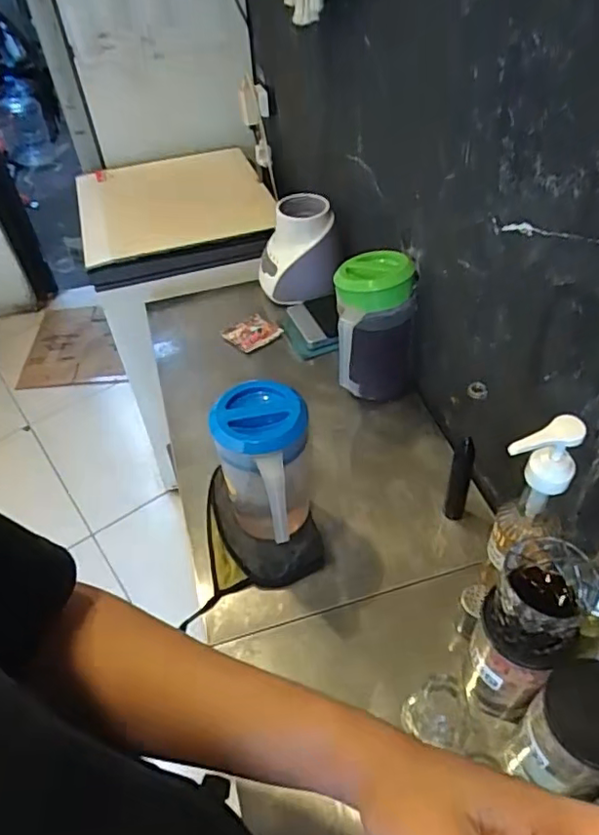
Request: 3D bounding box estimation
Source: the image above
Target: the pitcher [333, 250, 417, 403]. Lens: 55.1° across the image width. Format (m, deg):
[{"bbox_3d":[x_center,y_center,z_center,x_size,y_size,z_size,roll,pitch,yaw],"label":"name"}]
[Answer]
[{"bbox_3d":[0.127,-0.141,0.992,0.128,0.251,0.125,-5,47,0],"label":"pitcher"}]

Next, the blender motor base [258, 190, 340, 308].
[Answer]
[{"bbox_3d":[-0.006,-0.356,1.256,0.171,0.196,0.162,-3,47,3],"label":"blender motor base"}]

